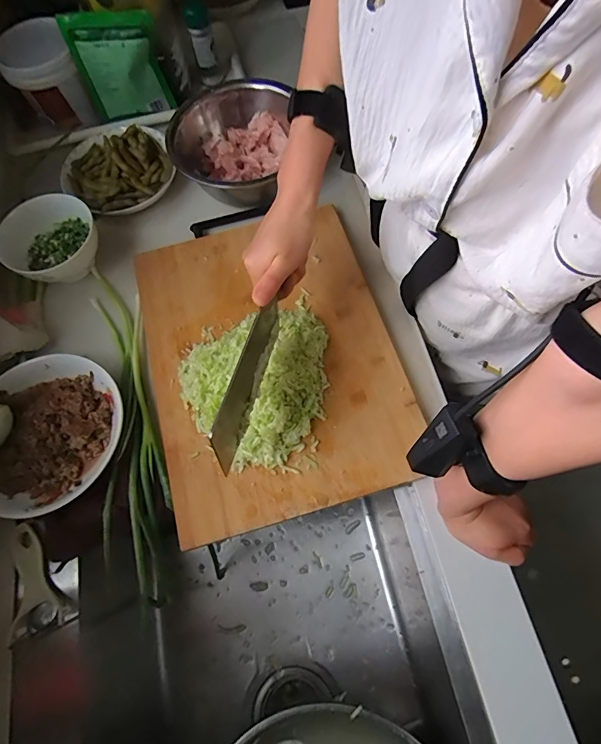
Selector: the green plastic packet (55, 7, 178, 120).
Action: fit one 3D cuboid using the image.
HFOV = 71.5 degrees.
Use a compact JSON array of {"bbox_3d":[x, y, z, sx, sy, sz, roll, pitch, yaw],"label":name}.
[{"bbox_3d":[-0.280,-0.479,0.647,0.124,0.123,0.034,-3,67,2],"label":"green plastic packet"}]

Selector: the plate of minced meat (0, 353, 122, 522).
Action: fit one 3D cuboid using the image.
[{"bbox_3d":[-0.302,0.066,0.477,0.178,0.040,0.183,-1,67,3],"label":"plate of minced meat"}]

